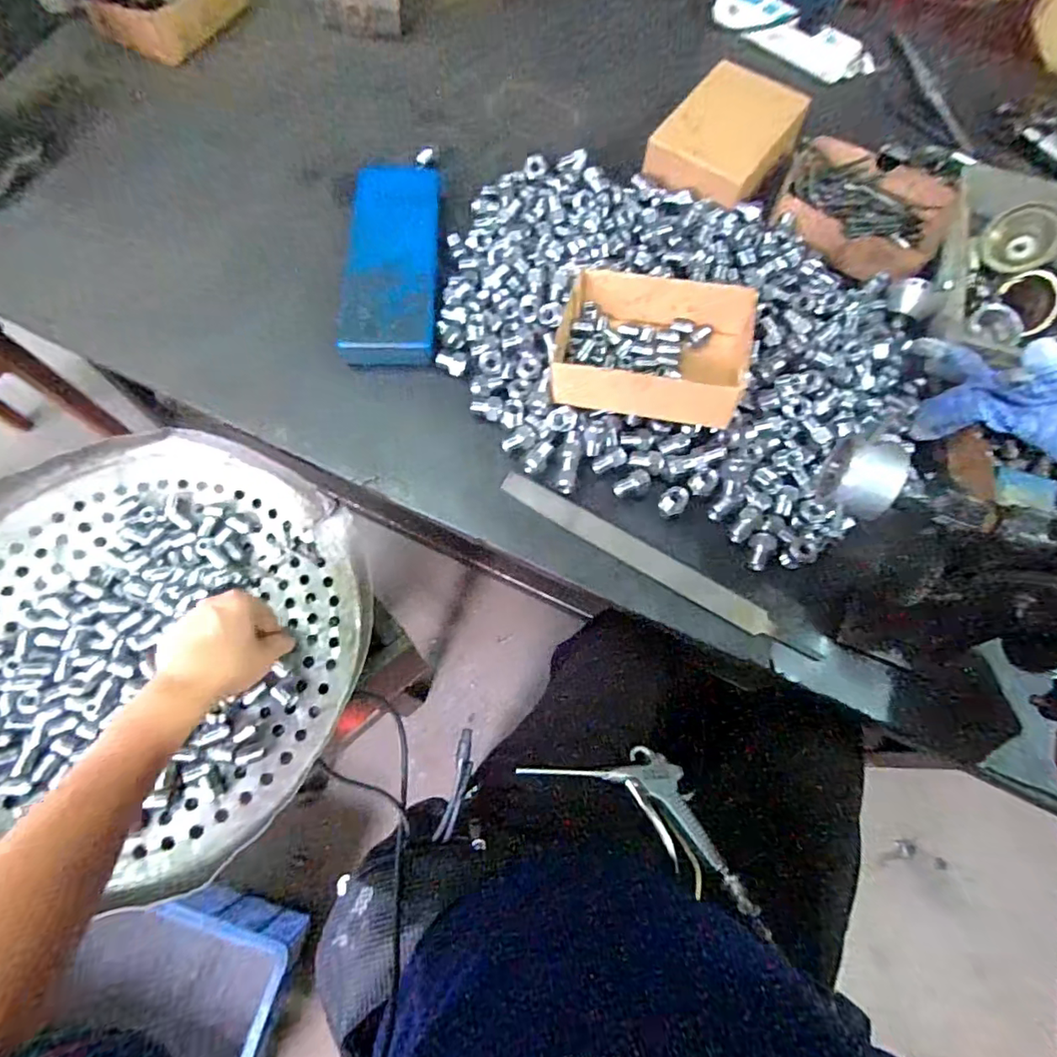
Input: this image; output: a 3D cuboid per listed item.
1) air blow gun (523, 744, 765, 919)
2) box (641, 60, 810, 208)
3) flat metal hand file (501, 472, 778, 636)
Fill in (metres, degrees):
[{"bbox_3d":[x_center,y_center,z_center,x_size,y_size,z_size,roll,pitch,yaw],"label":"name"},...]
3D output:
[{"bbox_3d":[0.115,0.266,0.531,0.228,0.028,0.092,27,47,16],"label":"air blow gun"},{"bbox_3d":[0.222,-0.435,0.609,0.124,0.048,0.157,34,71,10],"label":"box"},{"bbox_3d":[0.091,0.020,0.473,0.253,0.006,0.023,30,82,7],"label":"flat metal hand file"}]

